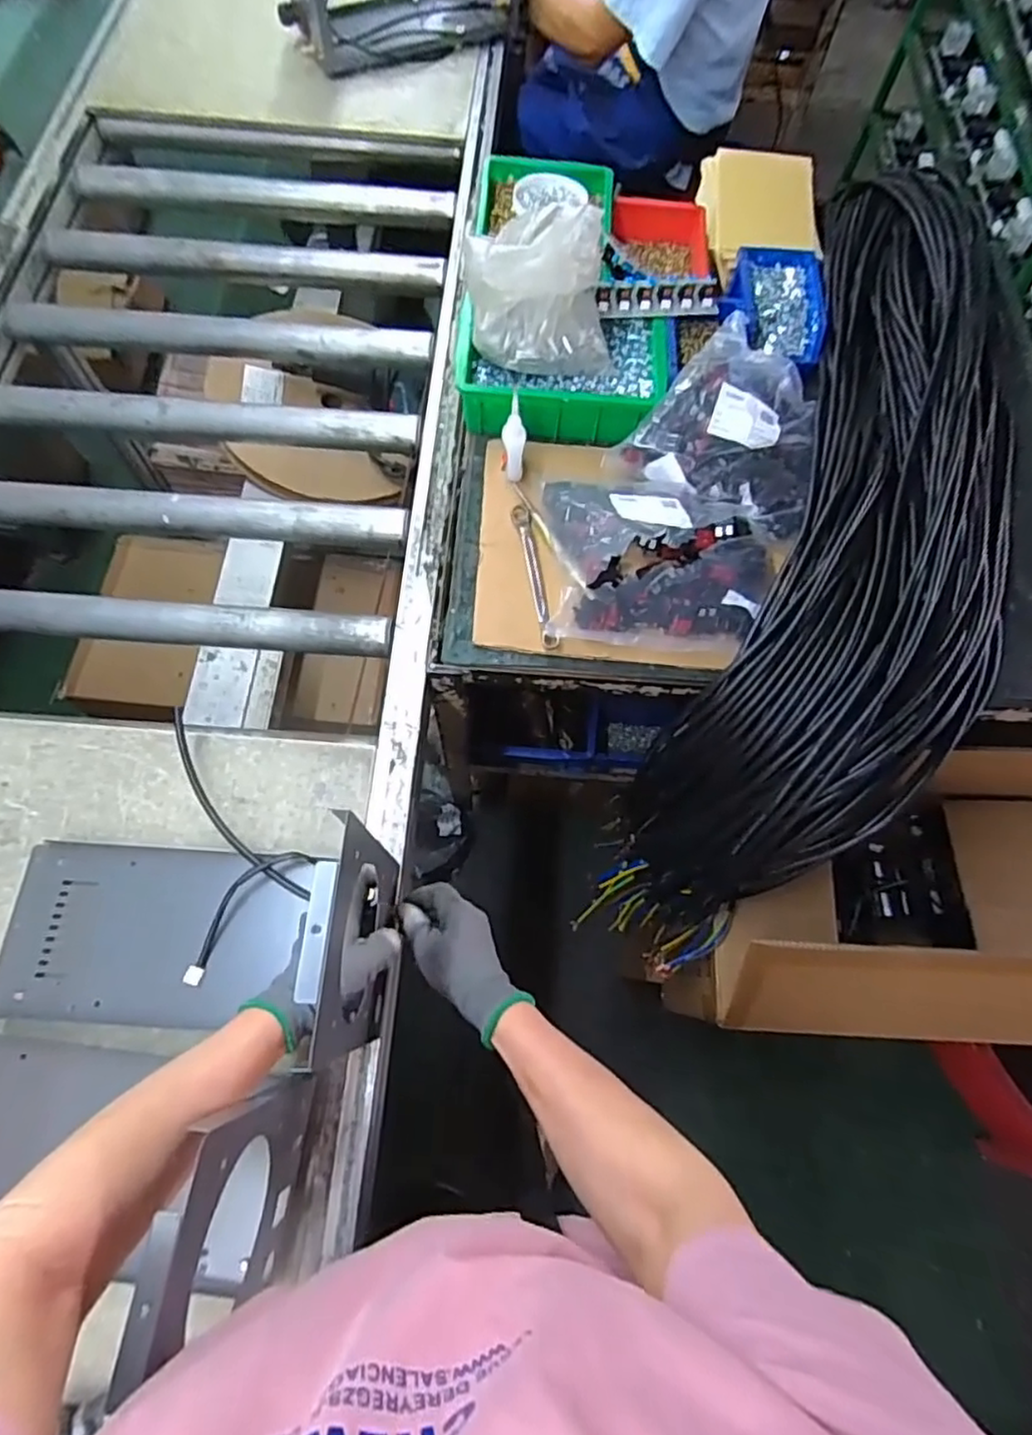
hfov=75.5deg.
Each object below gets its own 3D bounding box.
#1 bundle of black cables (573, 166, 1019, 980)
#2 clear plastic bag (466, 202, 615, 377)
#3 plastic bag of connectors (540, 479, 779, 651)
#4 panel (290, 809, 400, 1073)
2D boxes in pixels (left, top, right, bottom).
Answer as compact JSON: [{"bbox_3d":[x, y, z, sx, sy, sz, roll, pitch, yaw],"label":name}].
[{"bbox_3d":[0.435,-0.210,0.883,0.307,0.308,1.082,20,69,6],"label":"bundle of black cables"},{"bbox_3d":[0.027,-0.487,0.760,0.163,0.112,0.134,-2,69,-3],"label":"clear plastic bag"},{"bbox_3d":[0.156,-0.183,0.722,0.242,0.071,0.211,2,68,-1],"label":"plastic bag of connectors"},{"bbox_3d":[-0.116,0.167,0.496,0.022,0.235,0.145,0,68,-1],"label":"panel"}]

